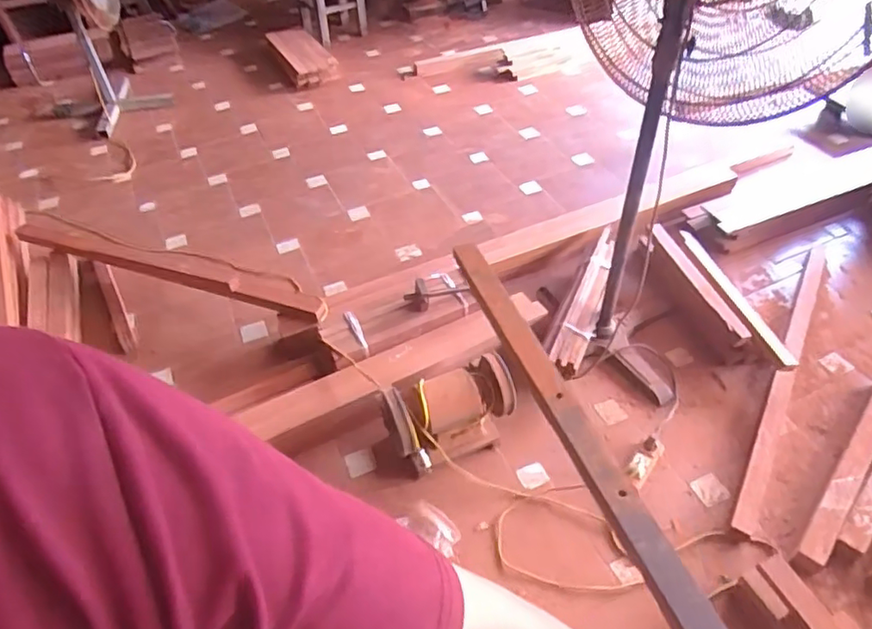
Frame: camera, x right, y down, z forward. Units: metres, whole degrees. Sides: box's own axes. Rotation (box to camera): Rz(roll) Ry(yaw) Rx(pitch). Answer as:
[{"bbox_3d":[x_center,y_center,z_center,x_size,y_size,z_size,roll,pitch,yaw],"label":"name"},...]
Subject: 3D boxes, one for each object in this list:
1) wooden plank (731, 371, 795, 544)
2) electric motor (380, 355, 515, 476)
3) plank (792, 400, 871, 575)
[{"bbox_3d":[0.843,0.338,1.534,0.058,0.079,0.537,23,49,22],"label":"wooden plank"},{"bbox_3d":[0.047,0.229,1.518,0.338,0.202,0.169,-19,48,-19],"label":"electric motor"},{"bbox_3d":[1.048,0.374,1.508,0.063,0.057,0.675,33,53,29],"label":"plank"}]

